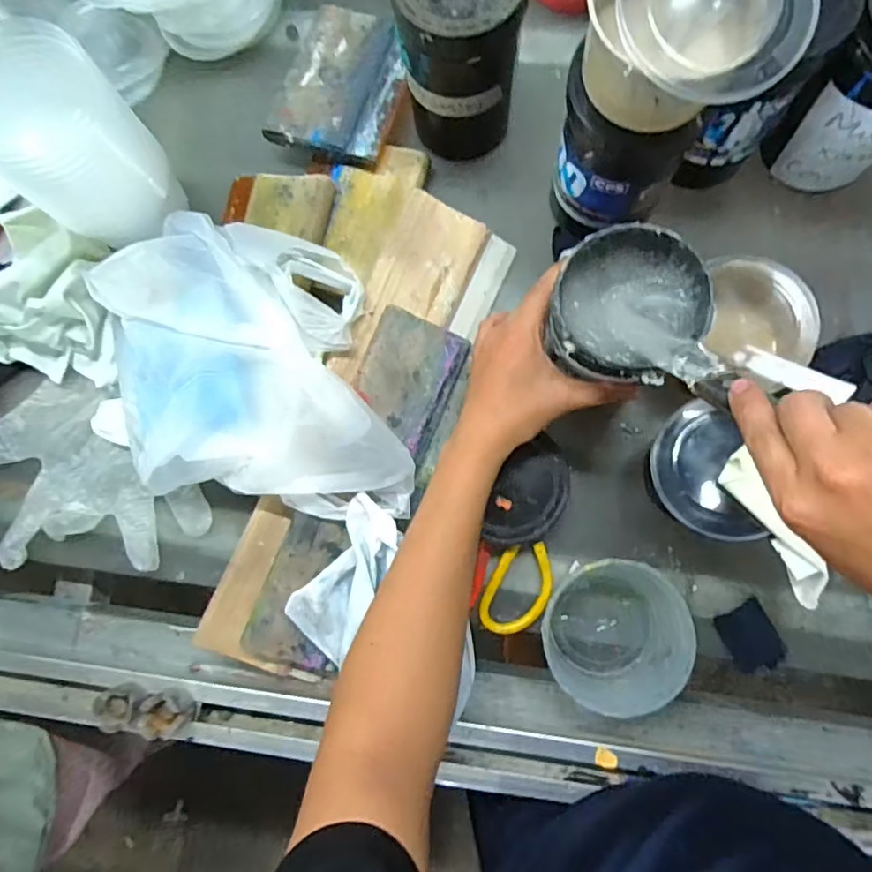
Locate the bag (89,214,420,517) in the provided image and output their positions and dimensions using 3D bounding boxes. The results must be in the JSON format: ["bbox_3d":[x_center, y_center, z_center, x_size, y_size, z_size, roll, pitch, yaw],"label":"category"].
[{"bbox_3d":[-0.163,-0.068,0.505,0.296,0.061,0.245,6,82,4],"label":"bag"}]

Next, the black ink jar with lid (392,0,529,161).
[{"bbox_3d":[0.023,-0.344,0.519,0.097,0.166,0.098,0,82,3],"label":"black ink jar with lid"}]

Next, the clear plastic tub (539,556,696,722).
[{"bbox_3d":[0.147,0.168,0.479,0.113,0.075,0.109,-16,81,1],"label":"clear plastic tub"}]

